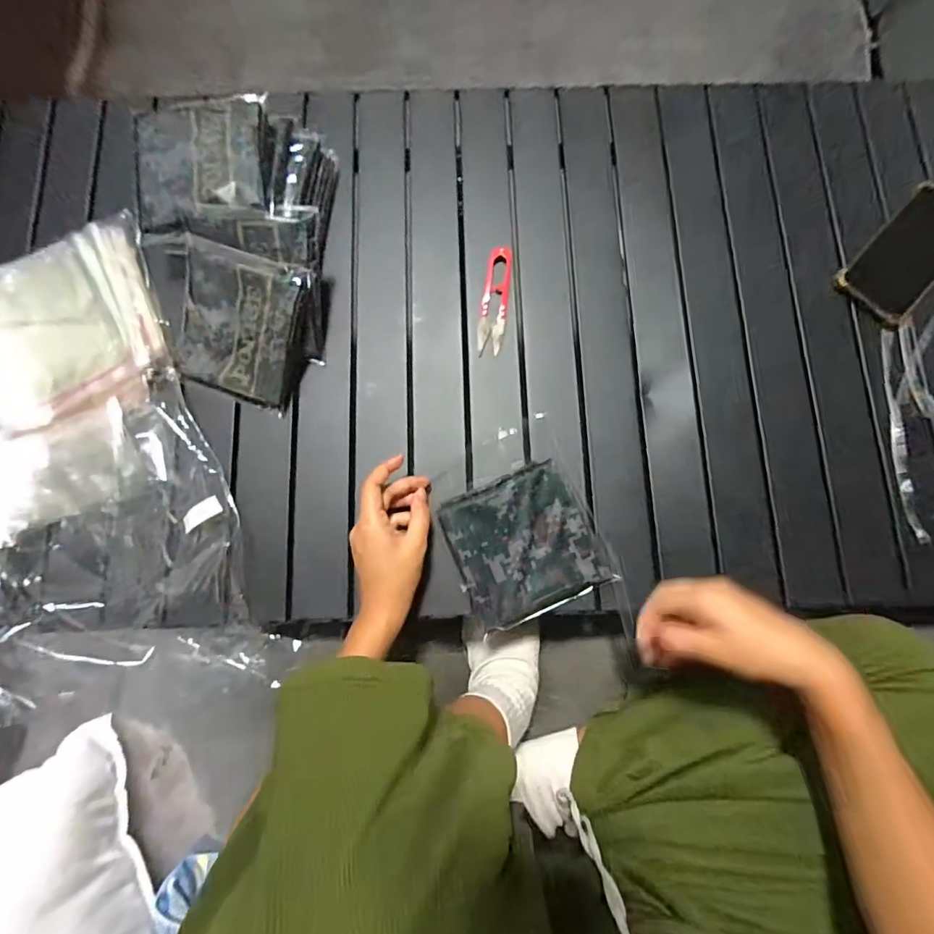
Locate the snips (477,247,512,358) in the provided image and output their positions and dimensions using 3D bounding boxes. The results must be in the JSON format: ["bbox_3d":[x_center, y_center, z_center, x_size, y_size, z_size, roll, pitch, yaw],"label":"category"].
[{"bbox_3d":[0.029,-0.176,0.492,0.027,0.010,0.119,7,80,2],"label":"snips"}]

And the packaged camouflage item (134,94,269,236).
[{"bbox_3d":[-0.260,-0.299,0.451,0.127,0.019,0.132,-5,80,0],"label":"packaged camouflage item"}]

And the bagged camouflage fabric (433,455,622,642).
[{"bbox_3d":[0.056,0.072,0.439,0.135,0.025,0.126,-24,80,-4],"label":"bagged camouflage fabric"}]

